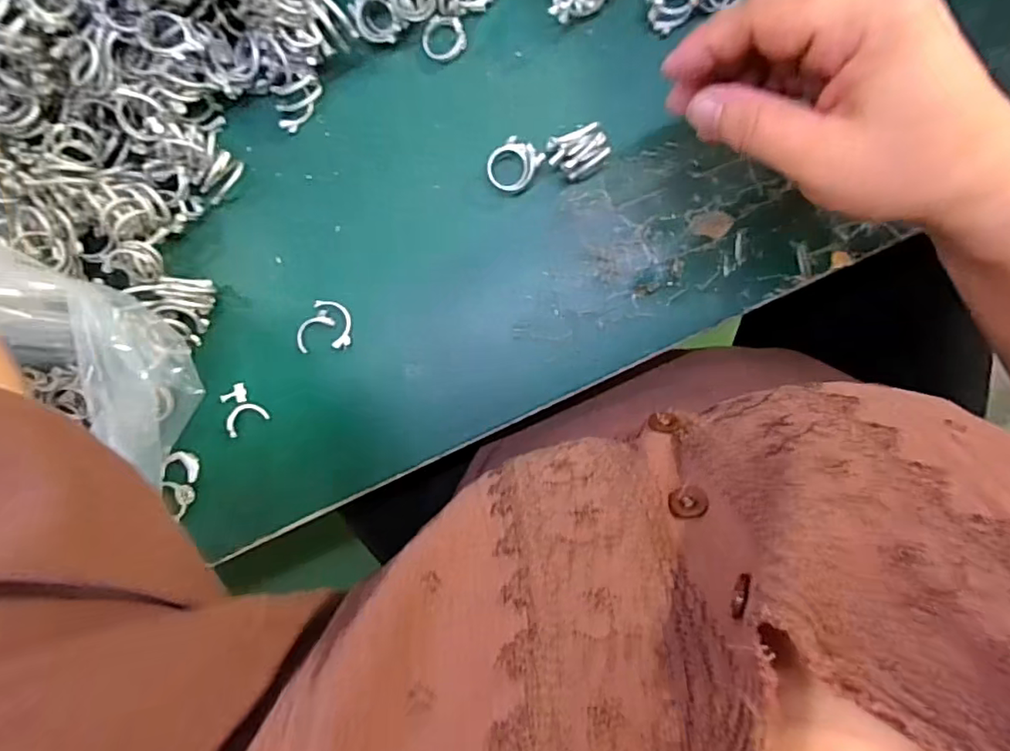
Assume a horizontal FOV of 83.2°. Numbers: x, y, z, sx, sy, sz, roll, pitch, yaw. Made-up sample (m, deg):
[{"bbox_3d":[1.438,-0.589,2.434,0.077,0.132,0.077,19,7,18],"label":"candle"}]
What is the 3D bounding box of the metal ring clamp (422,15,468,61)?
[{"bbox_3d":[-0.032,-0.176,0.296,0.023,0.008,0.020,18,92,2],"label":"metal ring clamp"}]

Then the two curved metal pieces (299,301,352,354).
[{"bbox_3d":[-0.098,-0.027,0.308,0.029,0.004,0.027,-2,91,2],"label":"two curved metal pieces"}]

